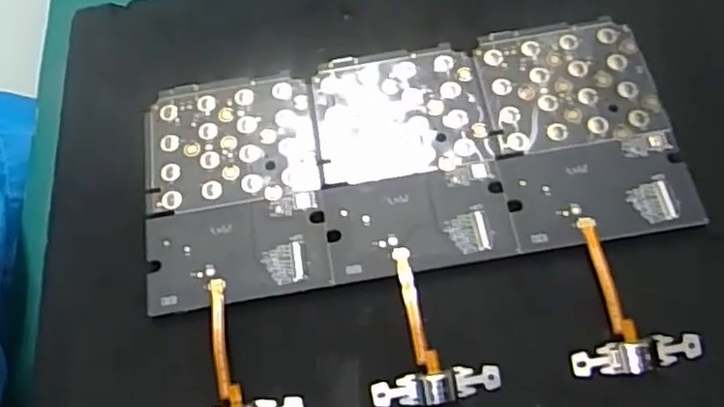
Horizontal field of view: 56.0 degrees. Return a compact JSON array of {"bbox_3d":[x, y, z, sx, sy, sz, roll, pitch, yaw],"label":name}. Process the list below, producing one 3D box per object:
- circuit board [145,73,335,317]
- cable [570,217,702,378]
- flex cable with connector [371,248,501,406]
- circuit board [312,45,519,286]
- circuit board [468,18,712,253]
[{"bbox_3d":[-0.041,-0.006,0.219,0.056,0.004,0.078,-9,65,1],"label":"circuit board"},{"bbox_3d":[0.075,0.026,0.194,0.034,0.006,0.045,-3,67,2],"label":"cable"},{"bbox_3d":[0.020,0.034,0.195,0.035,0.006,0.044,-4,67,2],"label":"flex cable with connector"},{"bbox_3d":[0.014,-0.016,0.218,0.055,0.004,0.078,-8,64,2],"label":"circuit board"},{"bbox_3d":[0.068,-0.026,0.214,0.053,0.007,0.078,-9,67,-1],"label":"circuit board"}]

